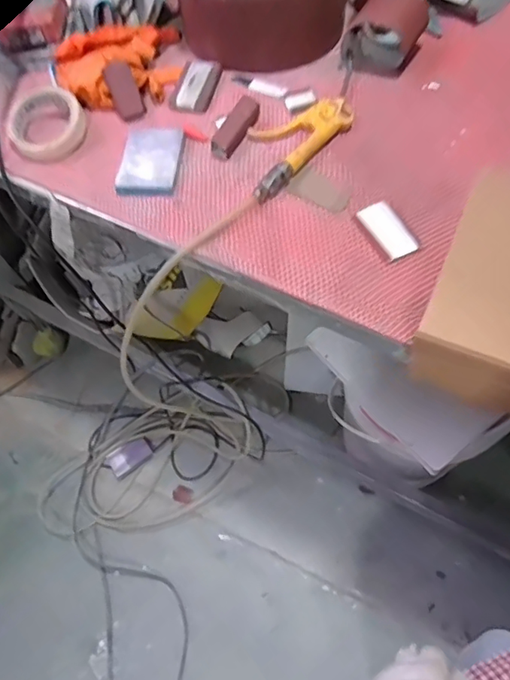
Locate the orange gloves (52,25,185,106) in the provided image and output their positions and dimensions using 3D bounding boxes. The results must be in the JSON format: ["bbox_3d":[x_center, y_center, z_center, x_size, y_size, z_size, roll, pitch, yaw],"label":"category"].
[{"bbox_3d":[-0.170,-0.360,0.676,0.167,0.049,0.120,-33,64,-12],"label":"orange gloves"}]

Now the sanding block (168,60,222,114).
[{"bbox_3d":[-0.077,-0.331,0.669,0.049,0.015,0.085,14,65,12],"label":"sanding block"}]

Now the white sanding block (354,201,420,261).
[{"bbox_3d":[0.140,-0.116,0.547,0.039,0.012,0.071,-24,63,-7],"label":"white sanding block"}]

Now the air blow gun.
[{"bbox_3d":[0.063,-0.261,0.622,0.082,0.026,0.236,36,71,21],"label":"air blow gun"}]

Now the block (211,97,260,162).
[{"bbox_3d":[-0.023,-0.254,0.616,0.030,0.020,0.081,30,83,17],"label":"block"}]

